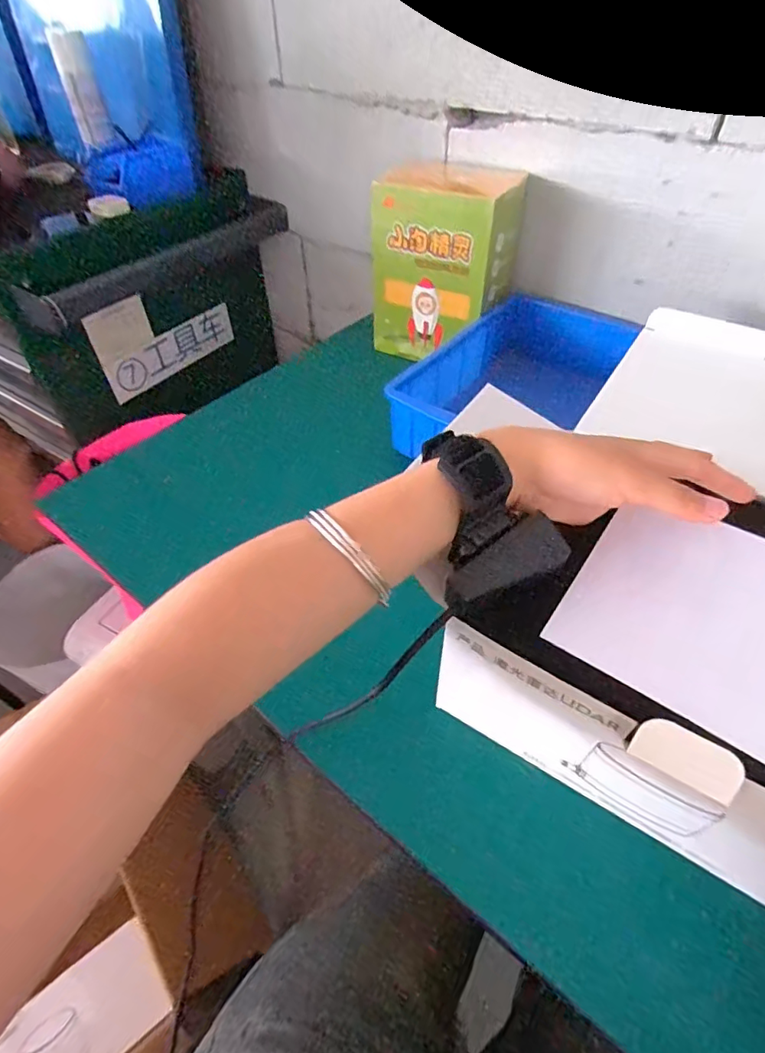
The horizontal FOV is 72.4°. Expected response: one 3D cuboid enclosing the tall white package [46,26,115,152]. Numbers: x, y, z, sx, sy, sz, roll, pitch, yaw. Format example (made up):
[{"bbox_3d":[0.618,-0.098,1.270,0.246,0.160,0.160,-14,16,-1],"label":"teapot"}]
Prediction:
[{"bbox_3d":[-0.435,-0.636,0.760,0.044,0.146,0.062,-23,20,-19],"label":"tall white package"}]

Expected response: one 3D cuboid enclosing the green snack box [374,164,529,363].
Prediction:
[{"bbox_3d":[0.088,-0.349,0.686,0.170,0.208,0.144,19,50,18],"label":"green snack box"}]

